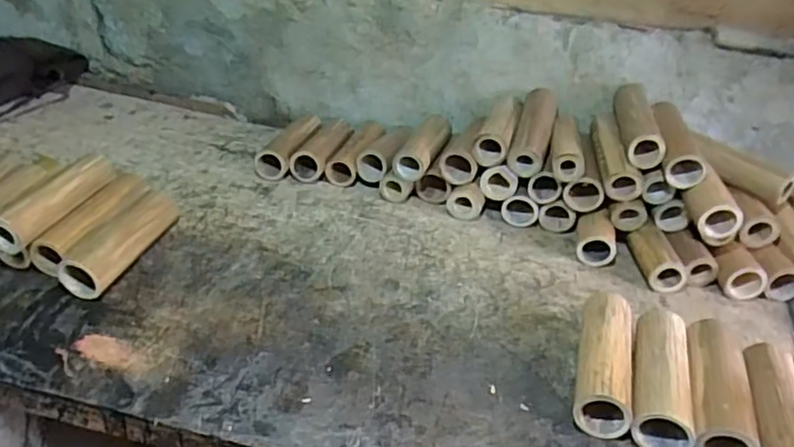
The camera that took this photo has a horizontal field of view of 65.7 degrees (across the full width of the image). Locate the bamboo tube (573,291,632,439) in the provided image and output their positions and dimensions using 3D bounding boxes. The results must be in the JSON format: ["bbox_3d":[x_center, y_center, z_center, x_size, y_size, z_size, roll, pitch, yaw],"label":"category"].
[{"bbox_3d":[0.230,0.152,0.686,0.055,0.062,0.173,13,34,13],"label":"bamboo tube"}]

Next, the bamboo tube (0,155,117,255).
[{"bbox_3d":[-0.430,-0.030,0.783,0.048,0.048,0.175,10,35,8],"label":"bamboo tube"}]

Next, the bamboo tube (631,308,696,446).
[{"bbox_3d":[0.289,0.168,0.677,0.057,0.063,0.178,13,34,13],"label":"bamboo tube"}]

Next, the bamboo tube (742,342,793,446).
[{"bbox_3d":[0.392,0.197,0.633,0.061,0.053,0.178,12,33,11],"label":"bamboo tube"}]

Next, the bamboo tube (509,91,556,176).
[{"bbox_3d":[0.217,-0.151,0.970,0.051,0.045,0.180,13,51,12],"label":"bamboo tube"}]

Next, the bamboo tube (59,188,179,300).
[{"bbox_3d":[-0.351,0.017,0.800,0.061,0.061,0.189,11,33,9],"label":"bamboo tube"}]

